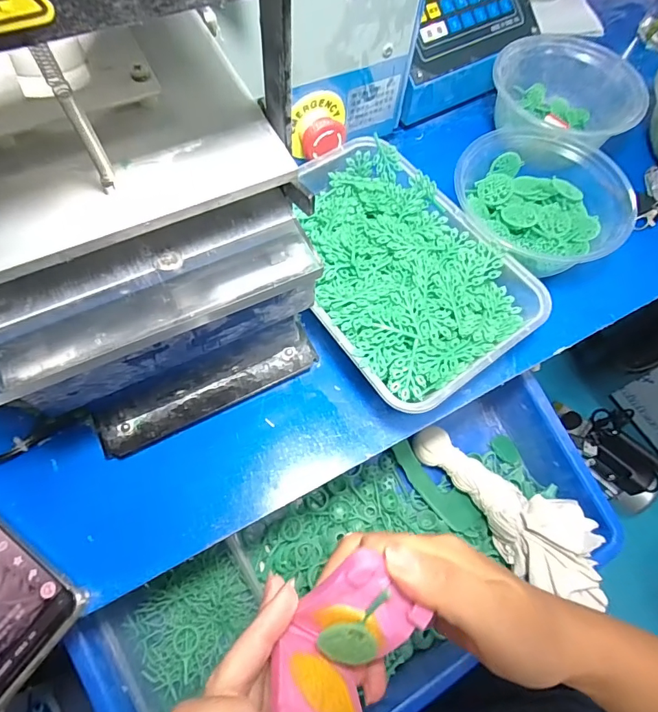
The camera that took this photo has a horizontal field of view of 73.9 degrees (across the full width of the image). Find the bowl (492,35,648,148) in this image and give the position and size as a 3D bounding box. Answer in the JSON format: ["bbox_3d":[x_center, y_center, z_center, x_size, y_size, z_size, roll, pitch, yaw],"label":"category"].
[{"bbox_3d":[0.220,-0.242,0.418,0.134,0.052,0.121,34,68,12],"label":"bowl"}]

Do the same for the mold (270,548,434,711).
[{"bbox_3d":[0.007,0.134,0.199,0.051,0.051,0.076,27,67,9],"label":"mold"}]

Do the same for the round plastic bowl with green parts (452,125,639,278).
[{"bbox_3d":[0.164,-0.131,0.370,0.130,0.063,0.138,1,65,-2],"label":"round plastic bowl with green parts"}]

